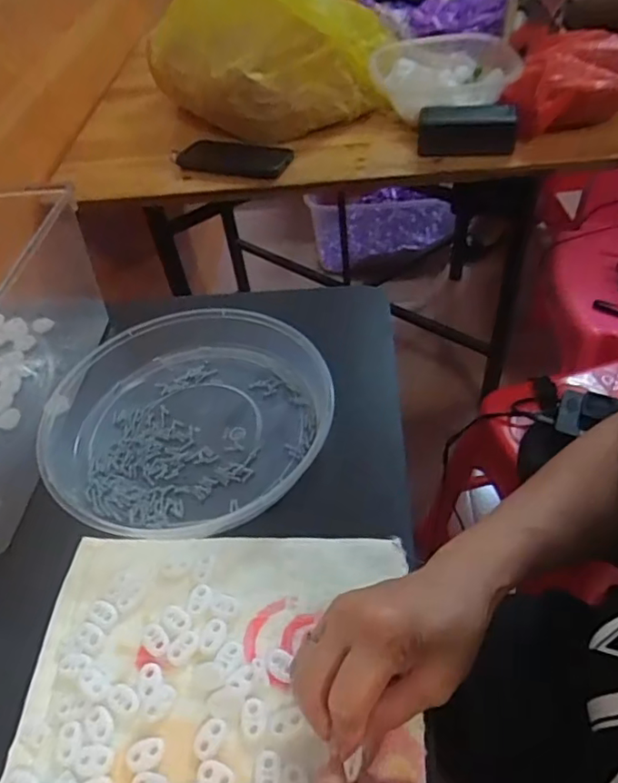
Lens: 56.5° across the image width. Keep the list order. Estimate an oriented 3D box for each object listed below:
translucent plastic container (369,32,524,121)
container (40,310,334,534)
[{"bbox_3d":[0.206,-0.479,0.858,0.195,0.057,0.228,9,50,15],"label":"translucent plastic container"},{"bbox_3d":[-0.100,0.018,0.481,0.225,0.049,0.223,-3,48,4],"label":"container"}]

